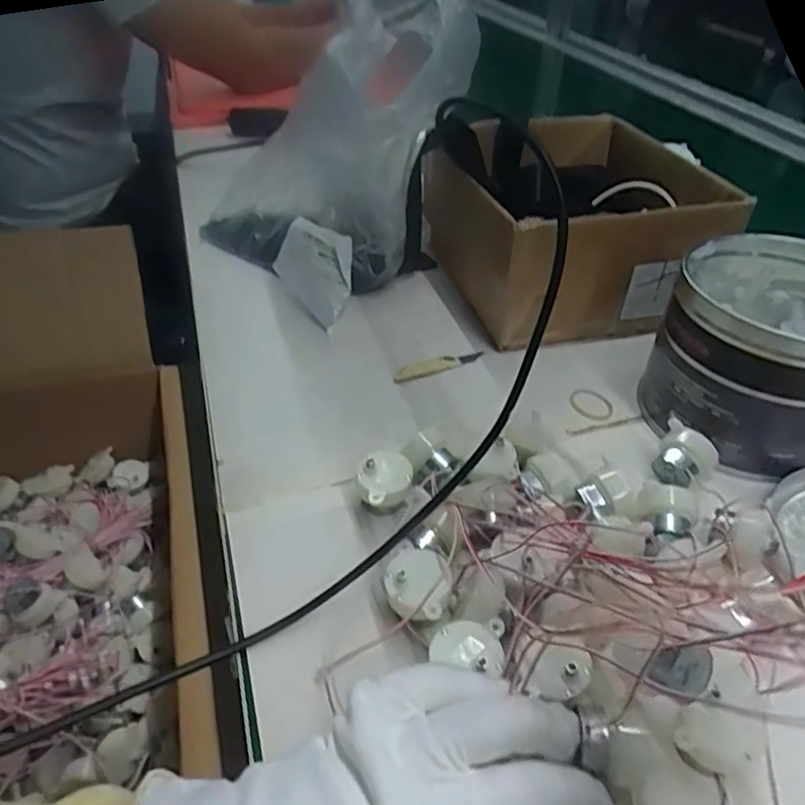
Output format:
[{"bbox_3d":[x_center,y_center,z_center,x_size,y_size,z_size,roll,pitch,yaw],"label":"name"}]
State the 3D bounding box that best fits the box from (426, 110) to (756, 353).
[{"bbox_3d":[0.141,-0.148,0.542,0.190,0.111,0.201,-11,41,-13],"label":"box"}]

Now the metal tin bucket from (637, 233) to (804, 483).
[{"bbox_3d":[0.231,-0.034,0.407,0.122,0.105,0.136,23,44,25],"label":"metal tin bucket"}]

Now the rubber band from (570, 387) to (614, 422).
[{"bbox_3d":[0.132,0.001,0.447,0.027,0.006,0.036,2,40,2],"label":"rubber band"}]

